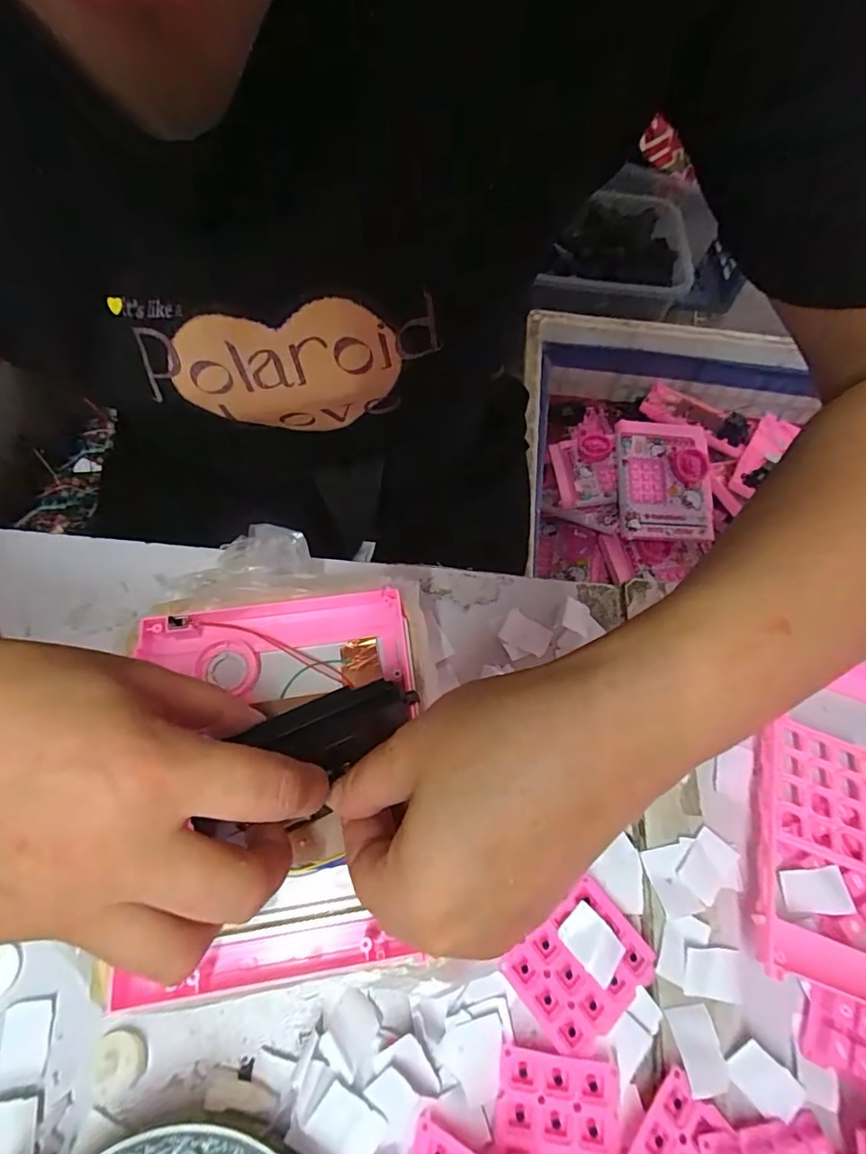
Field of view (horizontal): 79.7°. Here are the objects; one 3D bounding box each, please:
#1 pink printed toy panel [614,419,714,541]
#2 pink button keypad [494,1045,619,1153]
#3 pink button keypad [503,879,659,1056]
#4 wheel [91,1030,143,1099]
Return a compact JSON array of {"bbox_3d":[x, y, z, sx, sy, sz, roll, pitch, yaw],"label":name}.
[{"bbox_3d":[0.310,-0.134,0.698,0.129,0.034,0.170,1,80,-3],"label":"pink printed toy panel"},{"bbox_3d":[0.050,0.232,0.210,0.049,0.007,0.057,6,61,6],"label":"pink button keypad"},{"bbox_3d":[0.068,0.180,0.240,0.060,0.004,0.046,-36,72,-18],"label":"pink button keypad"},{"bbox_3d":[-0.136,0.209,0.223,0.021,0.006,0.021,1,65,-3],"label":"wheel"}]

